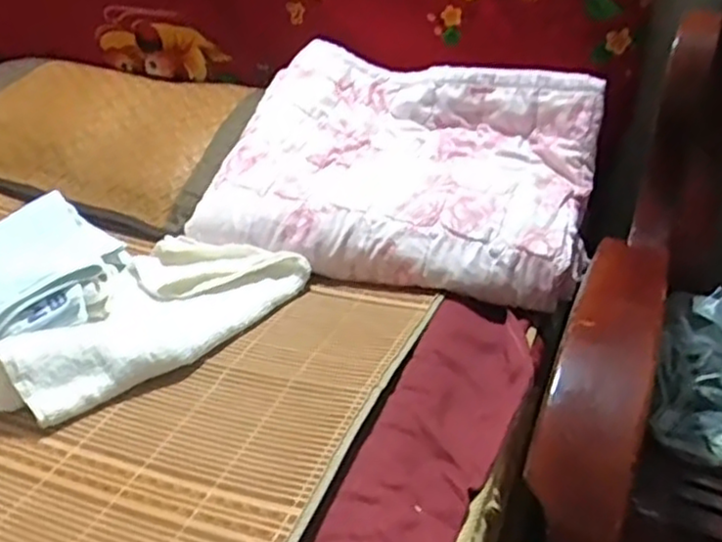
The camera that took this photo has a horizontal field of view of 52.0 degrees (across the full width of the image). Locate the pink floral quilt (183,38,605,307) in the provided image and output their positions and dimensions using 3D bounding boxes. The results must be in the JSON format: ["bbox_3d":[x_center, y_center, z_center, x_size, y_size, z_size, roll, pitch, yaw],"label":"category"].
[{"bbox_3d":[0.058,-0.137,0.922,0.446,0.167,0.331,9,33,11],"label":"pink floral quilt"}]

